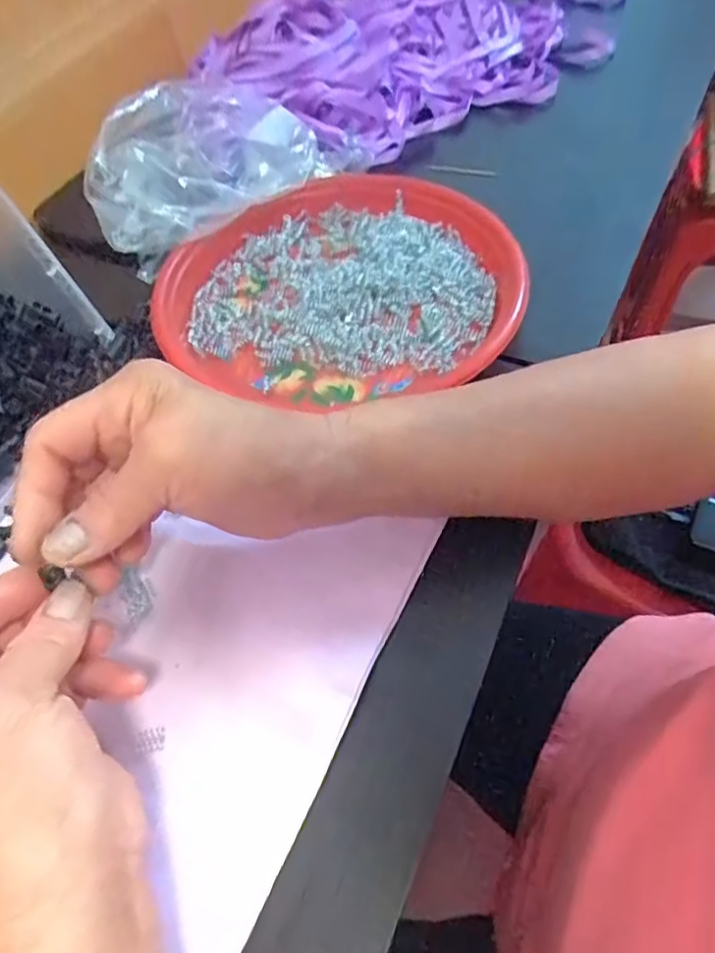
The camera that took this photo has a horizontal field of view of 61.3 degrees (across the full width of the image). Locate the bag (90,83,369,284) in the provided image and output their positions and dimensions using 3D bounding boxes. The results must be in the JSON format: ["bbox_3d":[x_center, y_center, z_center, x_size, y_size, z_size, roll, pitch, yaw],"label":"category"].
[{"bbox_3d":[-0.107,-0.243,0.446,0.191,0.076,0.107,-41,61,-19],"label":"bag"}]

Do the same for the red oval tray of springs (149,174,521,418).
[{"bbox_3d":[-0.018,-0.136,0.410,0.225,0.033,0.200,-15,56,-2],"label":"red oval tray of springs"}]

